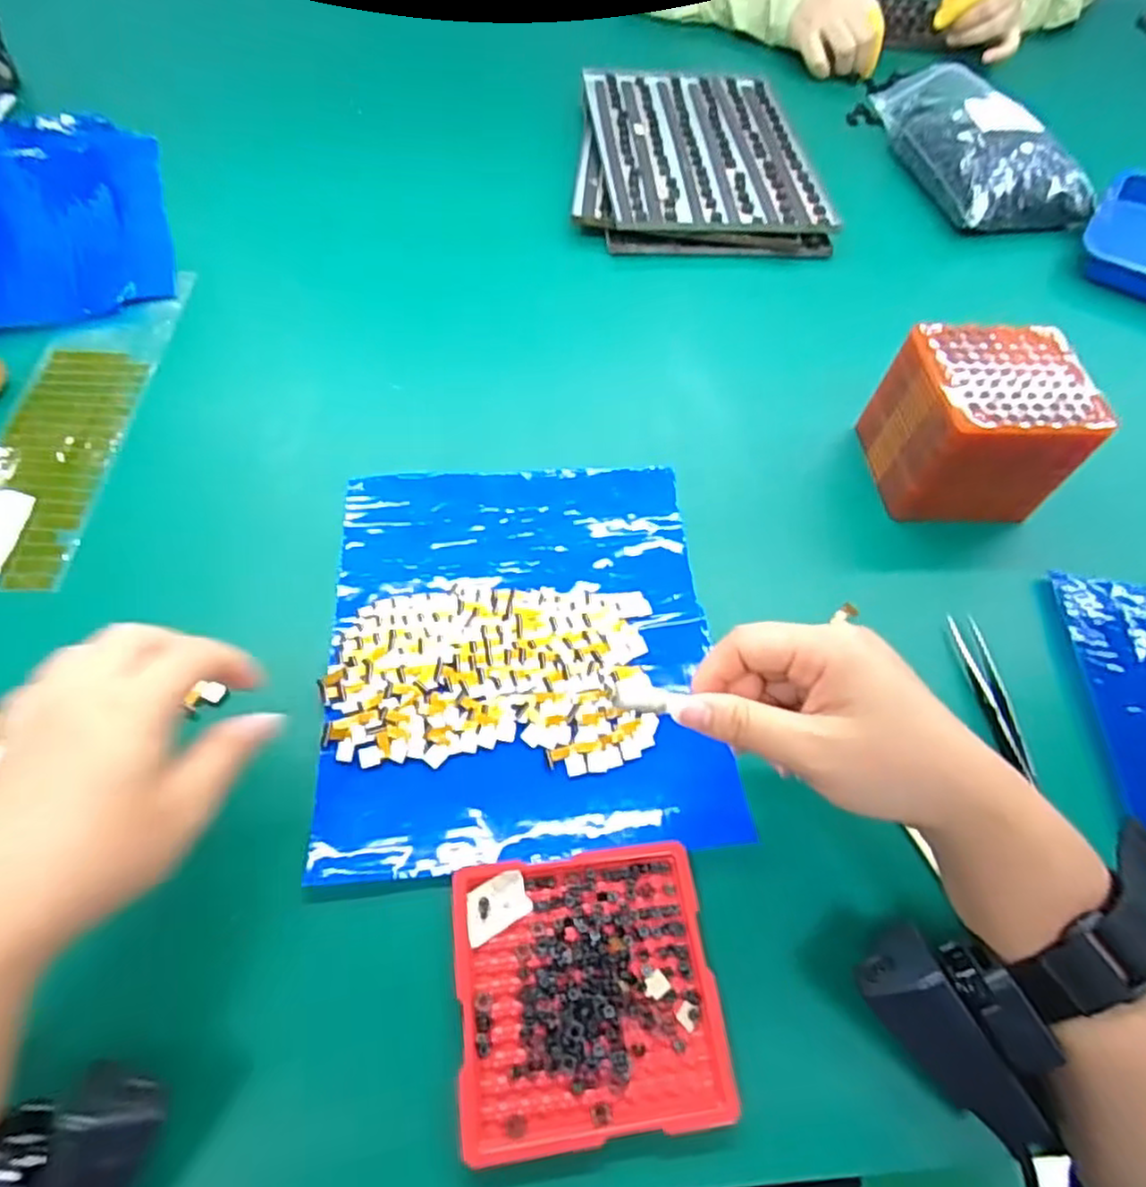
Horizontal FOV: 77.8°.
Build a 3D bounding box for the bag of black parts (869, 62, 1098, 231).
[{"bbox_3d":[0.358,-0.395,0.627,0.117,0.055,0.193,-9,59,-10],"label":"bag of black parts"}]

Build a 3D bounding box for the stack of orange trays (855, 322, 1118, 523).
[{"bbox_3d":[0.235,-0.097,0.424,0.095,0.086,0.085,-3,59,-6],"label":"stack of orange trays"}]

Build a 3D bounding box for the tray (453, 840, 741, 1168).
[{"bbox_3d":[0.005,0.156,0.281,0.099,0.011,0.099,-4,59,-7],"label":"tray"}]

